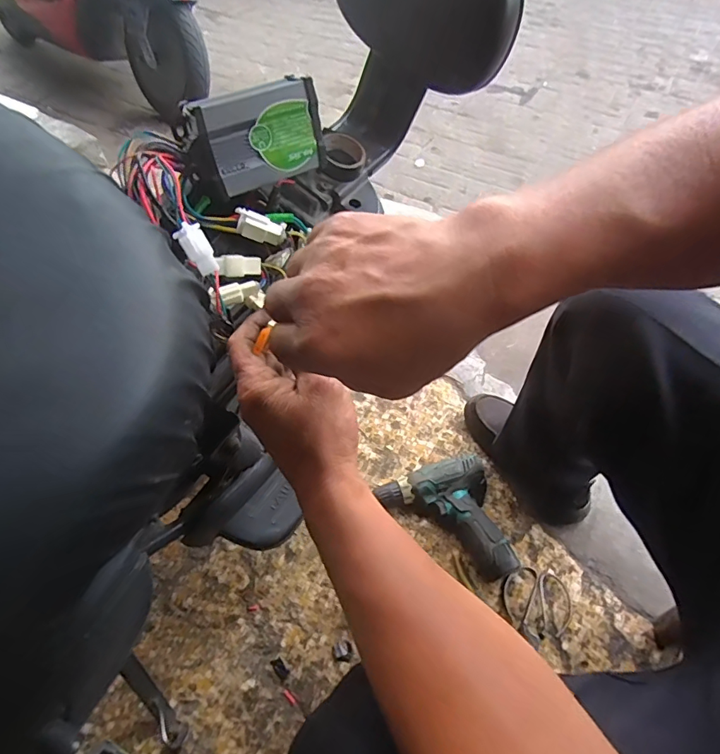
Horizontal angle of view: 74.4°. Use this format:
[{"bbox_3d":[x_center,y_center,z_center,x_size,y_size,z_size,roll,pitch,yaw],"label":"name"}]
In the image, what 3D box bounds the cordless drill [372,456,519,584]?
[{"bbox_3d":[0.147,0.227,0.741,0.174,0.056,0.200,-22,55,-14],"label":"cordless drill"}]

